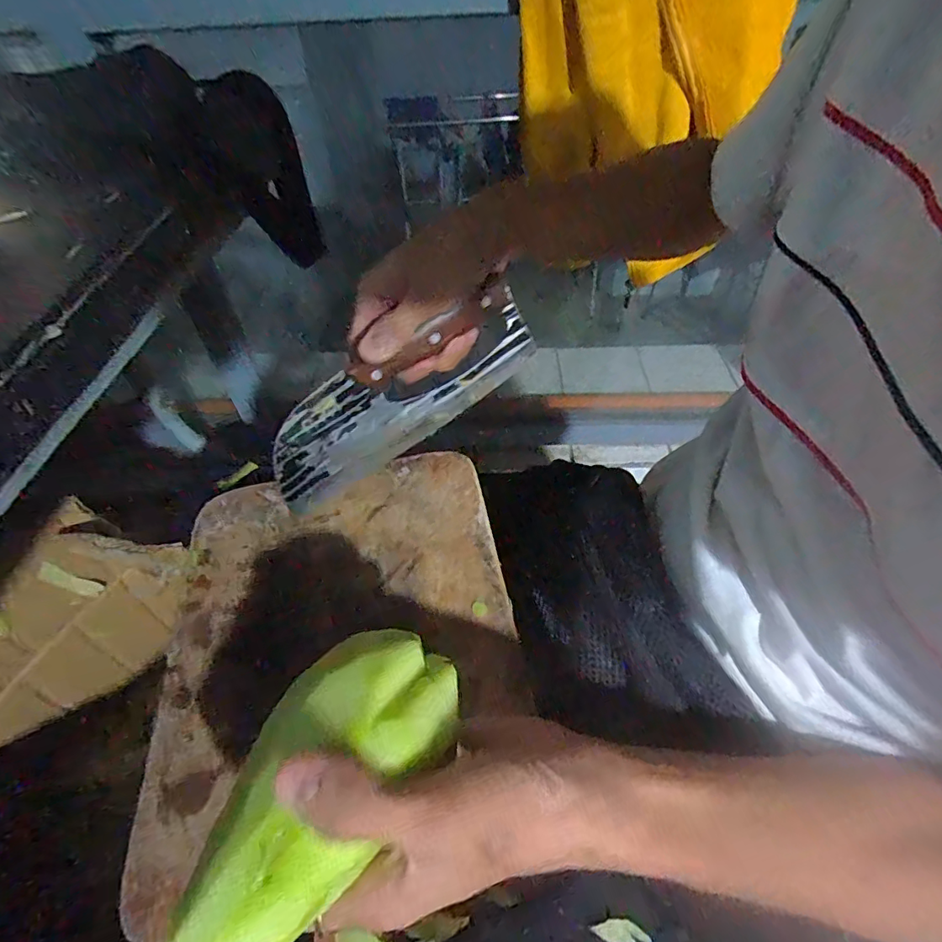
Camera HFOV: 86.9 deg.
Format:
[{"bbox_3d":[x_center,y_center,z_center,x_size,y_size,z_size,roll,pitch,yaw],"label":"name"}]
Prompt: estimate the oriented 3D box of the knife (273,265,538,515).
[{"bbox_3d":[-0.056,-0.052,0.372,0.224,0.085,0.017,-34,53,4],"label":"knife"}]

